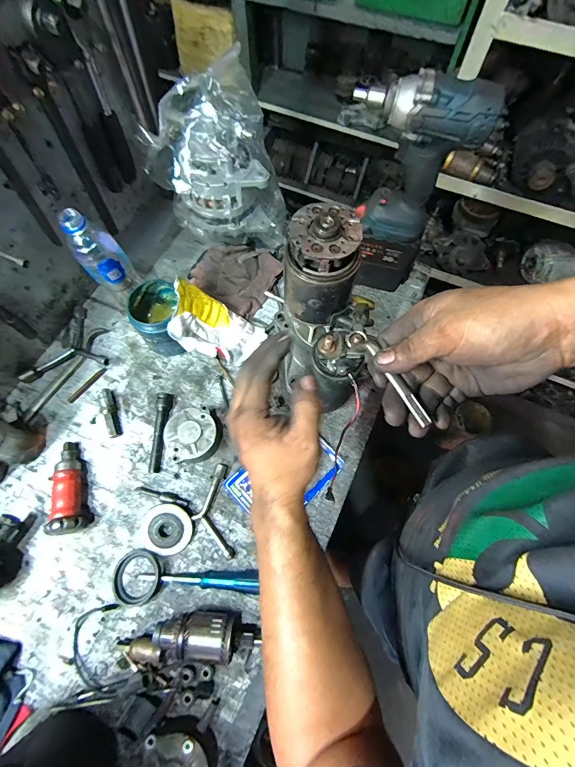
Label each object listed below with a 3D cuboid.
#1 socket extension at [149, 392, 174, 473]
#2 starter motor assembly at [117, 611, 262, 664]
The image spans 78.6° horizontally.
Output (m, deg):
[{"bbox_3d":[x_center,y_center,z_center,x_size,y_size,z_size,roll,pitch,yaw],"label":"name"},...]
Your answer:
[{"bbox_3d":[-0.207,0.076,0.569,0.019,0.022,0.130,4,67,1],"label":"socket extension"},{"bbox_3d":[-0.125,0.324,0.449,0.175,0.048,0.048,-2,67,-2],"label":"starter motor assembly"}]

